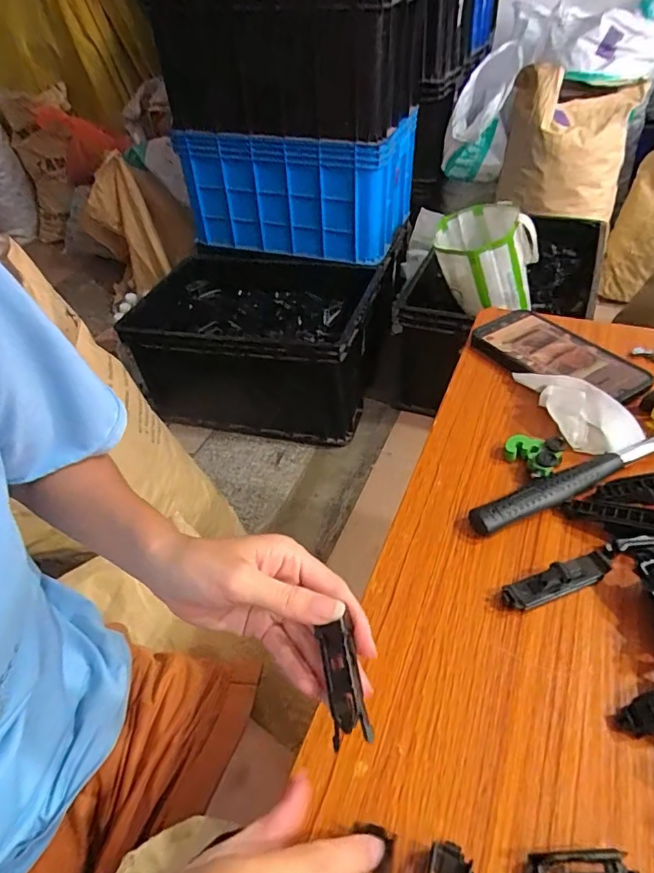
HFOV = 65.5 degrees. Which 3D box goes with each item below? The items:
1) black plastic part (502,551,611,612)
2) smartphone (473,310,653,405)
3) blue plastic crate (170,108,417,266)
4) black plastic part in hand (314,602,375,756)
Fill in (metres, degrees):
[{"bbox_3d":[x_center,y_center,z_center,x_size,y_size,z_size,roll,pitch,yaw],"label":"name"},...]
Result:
[{"bbox_3d":[0.152,0.092,0.332,0.078,0.021,0.019,-18,45,-10],"label":"black plastic part"},{"bbox_3d":[0.219,-0.076,0.493,0.082,0.017,0.160,-24,46,-17],"label":"smartphone"},{"bbox_3d":[-0.075,-0.742,1.485,0.591,0.295,0.338,11,47,18],"label":"blue plastic crate"},{"bbox_3d":[0.009,0.122,0.255,0.018,0.010,0.054,-9,59,-2],"label":"black plastic part in hand"}]

